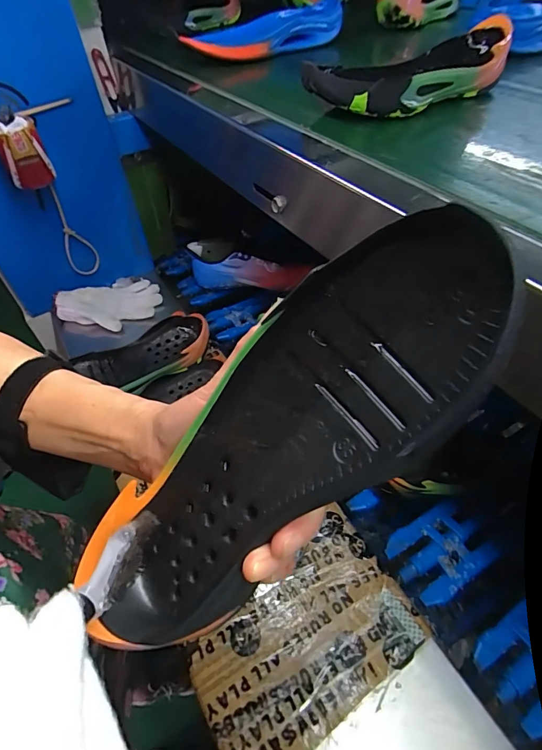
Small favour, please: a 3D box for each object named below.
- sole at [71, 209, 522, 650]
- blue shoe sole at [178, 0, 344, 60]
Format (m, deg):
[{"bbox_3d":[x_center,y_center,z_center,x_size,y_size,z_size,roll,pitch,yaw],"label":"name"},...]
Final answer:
[{"bbox_3d":[-0.006,0.029,0.189,0.240,0.038,0.092,-46,48,18],"label":"sole"},{"bbox_3d":[-0.010,-0.556,0.664,0.284,0.042,0.106,-30,52,-19],"label":"blue shoe sole"}]

